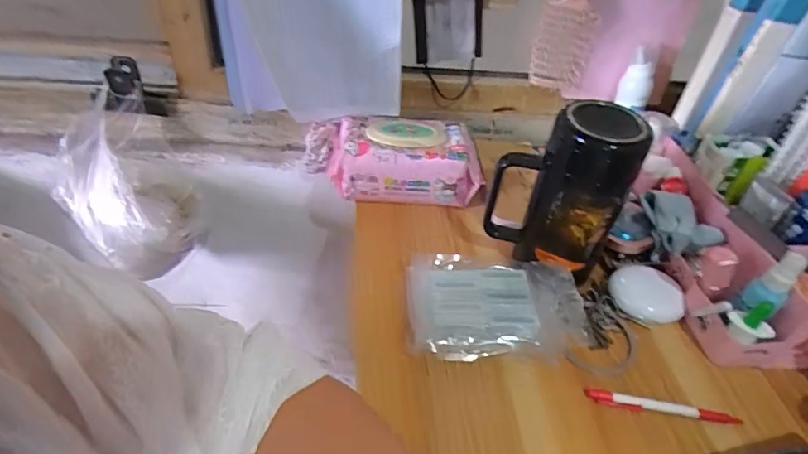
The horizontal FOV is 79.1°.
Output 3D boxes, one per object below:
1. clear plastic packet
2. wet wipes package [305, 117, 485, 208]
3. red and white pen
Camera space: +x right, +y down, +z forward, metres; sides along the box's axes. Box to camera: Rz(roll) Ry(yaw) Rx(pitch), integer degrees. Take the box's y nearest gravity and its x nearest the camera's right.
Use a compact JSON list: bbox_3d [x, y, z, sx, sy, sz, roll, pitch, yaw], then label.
[{"bbox_3d":[0.089,0.080,0.500,0.169,0.045,0.114,2,42,-4],"label":"clear plastic packet"},{"bbox_3d":[-0.014,-0.090,0.639,0.222,0.074,0.102,-1,43,-7],"label":"wet wipes package"},{"bbox_3d":[0.240,0.168,0.454,0.139,0.007,0.014,8,42,3],"label":"red and white pen"}]

